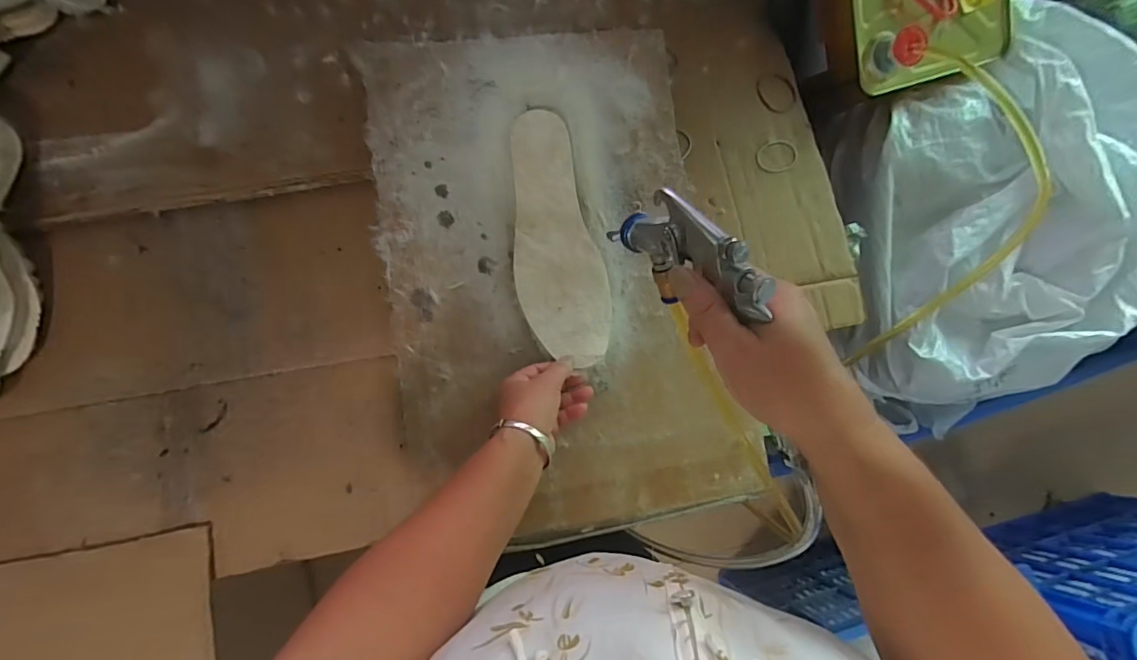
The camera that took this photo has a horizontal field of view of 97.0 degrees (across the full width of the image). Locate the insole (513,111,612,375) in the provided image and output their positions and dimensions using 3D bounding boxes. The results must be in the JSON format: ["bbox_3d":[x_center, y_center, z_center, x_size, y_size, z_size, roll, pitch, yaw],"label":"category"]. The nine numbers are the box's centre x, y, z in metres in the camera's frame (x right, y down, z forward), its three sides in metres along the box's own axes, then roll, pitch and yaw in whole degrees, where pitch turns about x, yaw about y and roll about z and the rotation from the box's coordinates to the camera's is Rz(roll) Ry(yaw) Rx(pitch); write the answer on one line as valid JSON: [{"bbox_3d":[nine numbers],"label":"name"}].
[{"bbox_3d":[-0.015,-0.102,0.544,0.092,0.011,0.279,-10,83,-7],"label":"insole"}]

